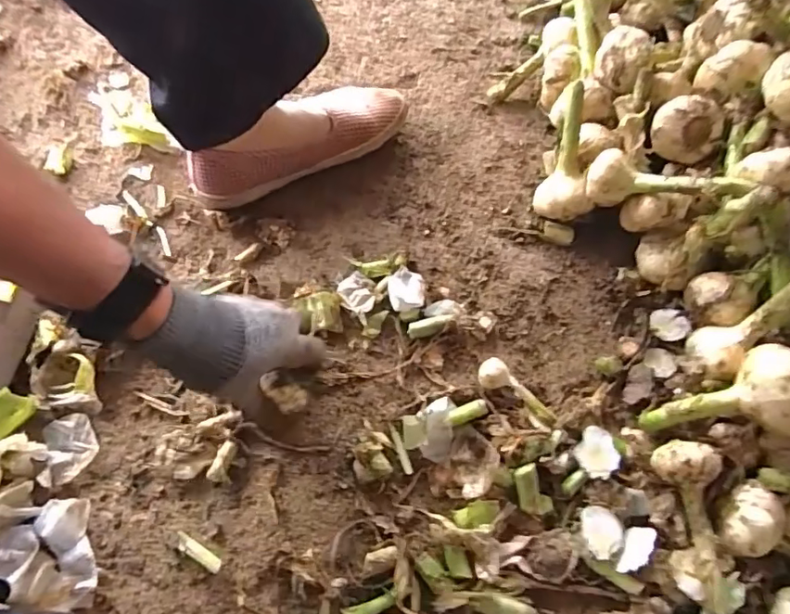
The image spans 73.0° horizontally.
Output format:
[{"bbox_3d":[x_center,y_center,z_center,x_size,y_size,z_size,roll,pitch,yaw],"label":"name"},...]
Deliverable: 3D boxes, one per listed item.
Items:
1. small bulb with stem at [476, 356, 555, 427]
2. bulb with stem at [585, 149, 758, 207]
[{"bbox_3d":[0.106,0.073,0.460,0.074,0.025,0.024,31,70,15],"label":"small bulb with stem"},{"bbox_3d":[0.230,-0.108,0.452,0.123,0.036,0.036,13,64,38],"label":"bulb with stem"}]

